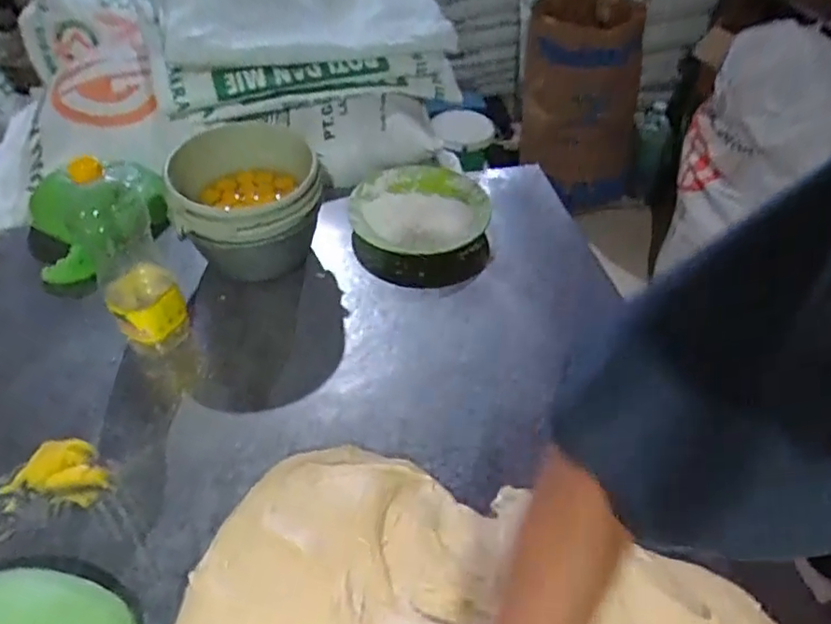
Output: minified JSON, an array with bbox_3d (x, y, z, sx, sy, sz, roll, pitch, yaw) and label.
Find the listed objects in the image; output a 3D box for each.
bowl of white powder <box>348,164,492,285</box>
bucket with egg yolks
[{"bbox_3d":[0.011,-0.139,0.957,0.229,0.060,0.266,2,47,1],"label":"bowl of white powder"},{"bbox_3d":[-0.229,-0.145,0.849,0.190,0.167,0.171,-4,47,-5],"label":"bucket with egg yolks"}]

